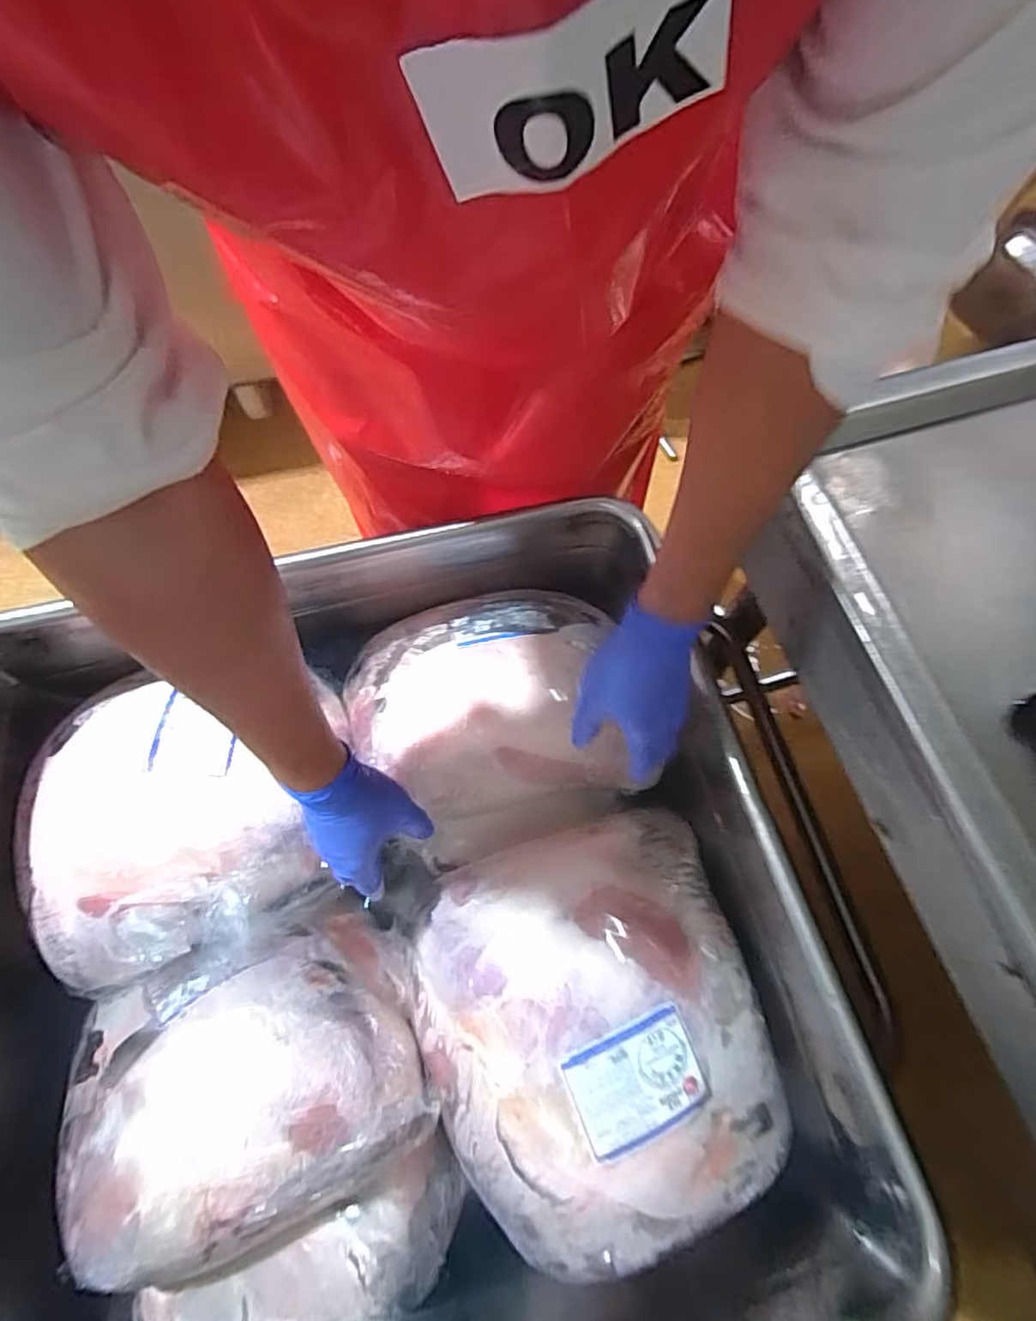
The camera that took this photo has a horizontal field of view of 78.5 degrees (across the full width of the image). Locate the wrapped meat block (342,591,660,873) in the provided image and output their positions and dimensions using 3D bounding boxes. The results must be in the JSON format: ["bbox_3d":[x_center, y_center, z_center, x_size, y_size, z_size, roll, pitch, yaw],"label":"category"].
[{"bbox_3d":[-0.018,0.048,0.656,0.281,0.118,0.257,-16,70,-6],"label":"wrapped meat block"}]

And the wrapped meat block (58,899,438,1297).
[{"bbox_3d":[-0.228,0.350,0.539,0.281,0.117,0.214,-22,71,-9],"label":"wrapped meat block"}]

